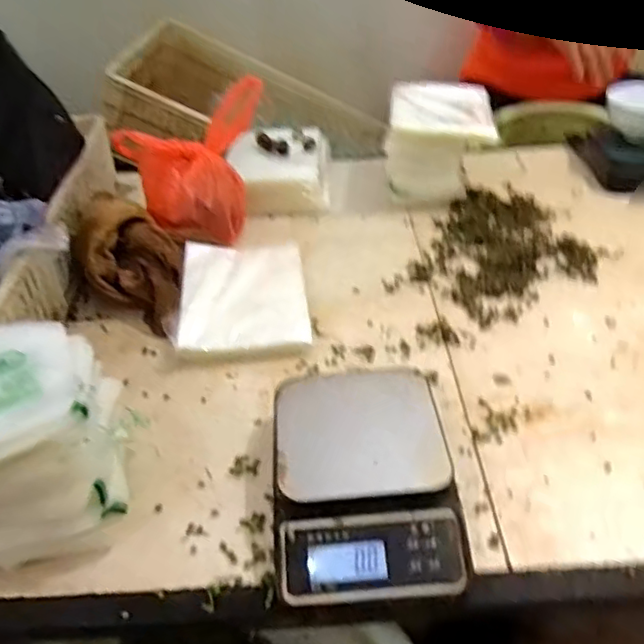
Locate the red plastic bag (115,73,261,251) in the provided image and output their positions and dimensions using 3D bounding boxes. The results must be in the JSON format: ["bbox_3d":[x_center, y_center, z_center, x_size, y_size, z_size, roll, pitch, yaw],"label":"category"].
[{"bbox_3d":[-0.172,-0.213,0.902,0.140,0.173,0.190,7,40,14],"label":"red plastic bag"}]

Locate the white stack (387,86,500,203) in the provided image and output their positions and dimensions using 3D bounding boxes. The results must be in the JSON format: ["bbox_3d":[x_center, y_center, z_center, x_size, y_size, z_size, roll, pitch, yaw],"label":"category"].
[{"bbox_3d":[0.180,-0.277,0.981,0.156,0.136,0.164,1,39,7],"label":"white stack"}]

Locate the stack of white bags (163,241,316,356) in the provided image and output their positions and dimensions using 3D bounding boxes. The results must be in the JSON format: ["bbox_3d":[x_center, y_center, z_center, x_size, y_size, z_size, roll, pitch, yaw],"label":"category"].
[{"bbox_3d":[-0.099,-0.031,0.777,0.153,0.038,0.195,-7,39,-3],"label":"stack of white bags"}]

